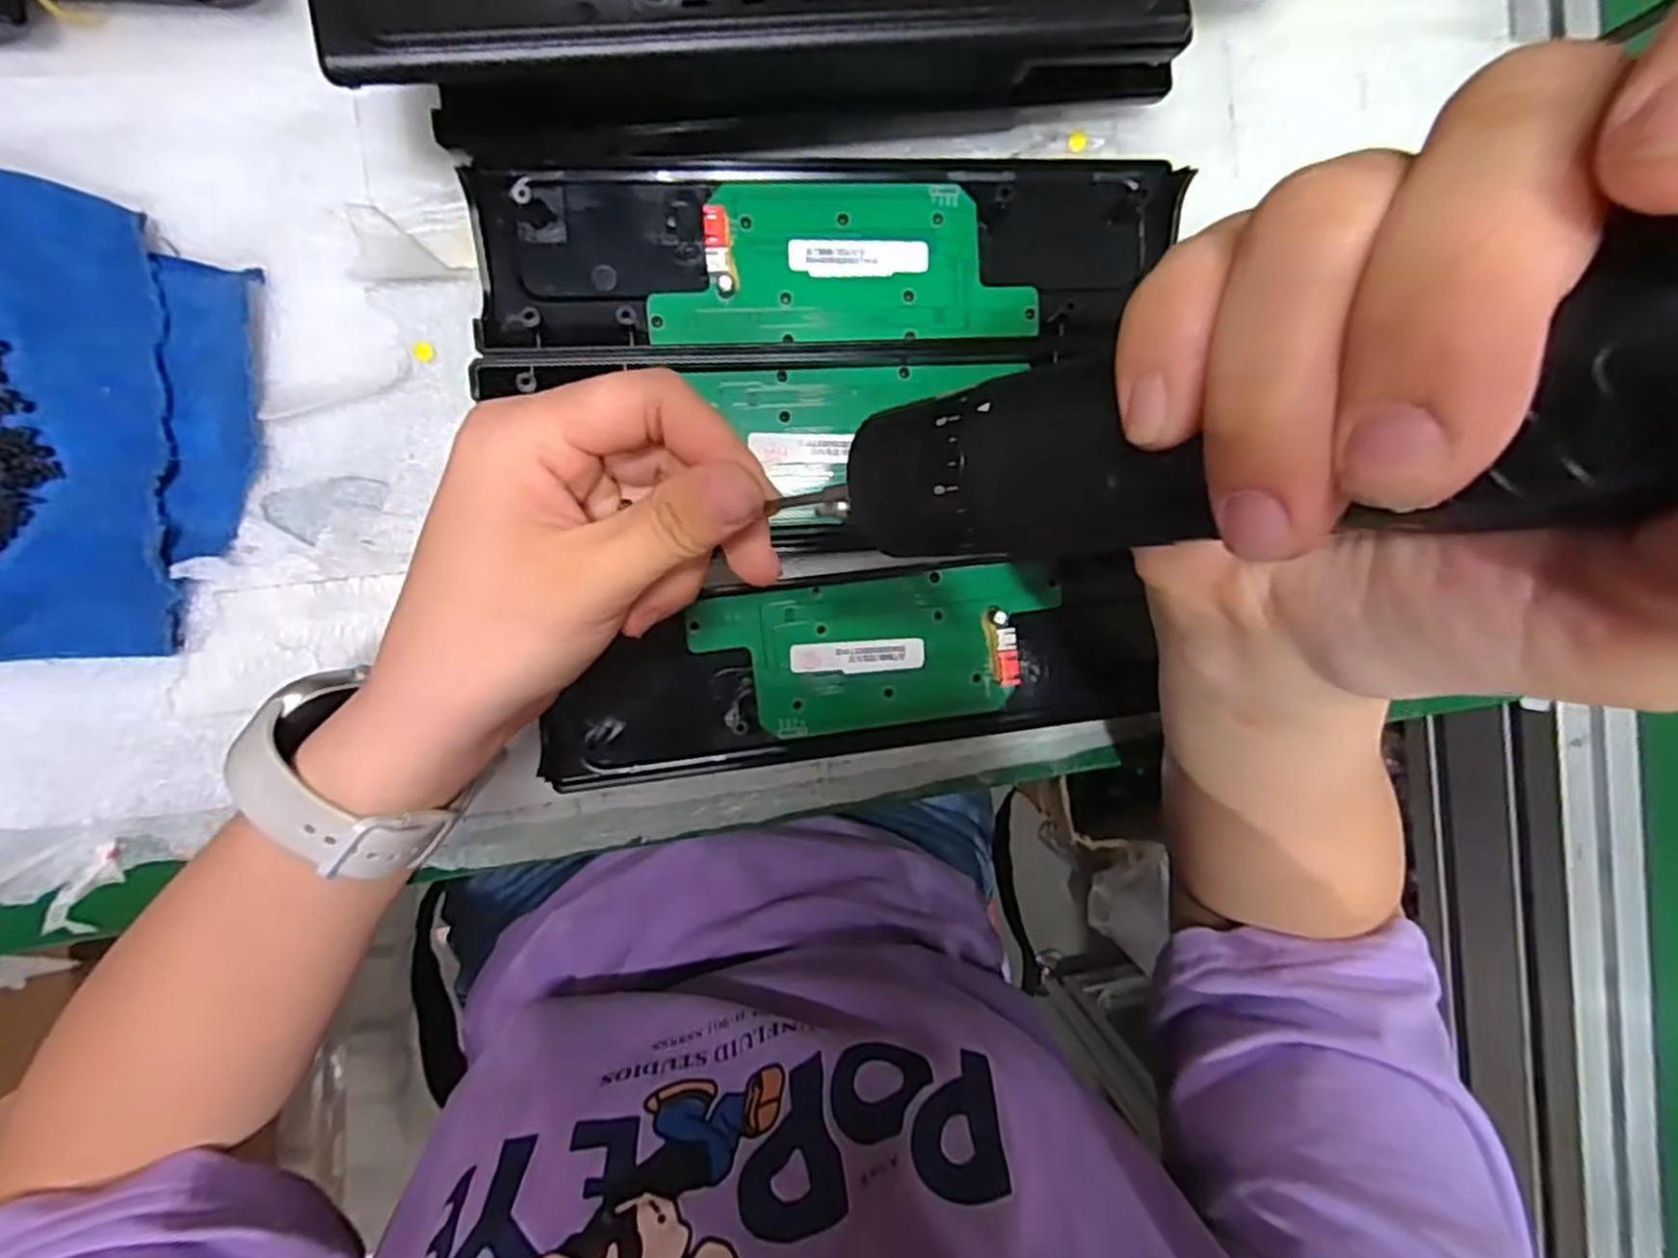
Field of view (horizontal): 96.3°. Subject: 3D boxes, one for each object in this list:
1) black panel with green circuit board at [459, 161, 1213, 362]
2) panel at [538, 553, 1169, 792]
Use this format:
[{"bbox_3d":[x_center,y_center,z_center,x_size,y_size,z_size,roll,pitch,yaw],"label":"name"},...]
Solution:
[{"bbox_3d":[0.000,-0.128,0.267,0.239,0.018,0.067,-4,98,-9],"label":"black panel with green circuit board"},{"bbox_3d":[0.009,0.015,0.281,0.226,0.022,0.071,-7,98,-9],"label":"panel"}]

